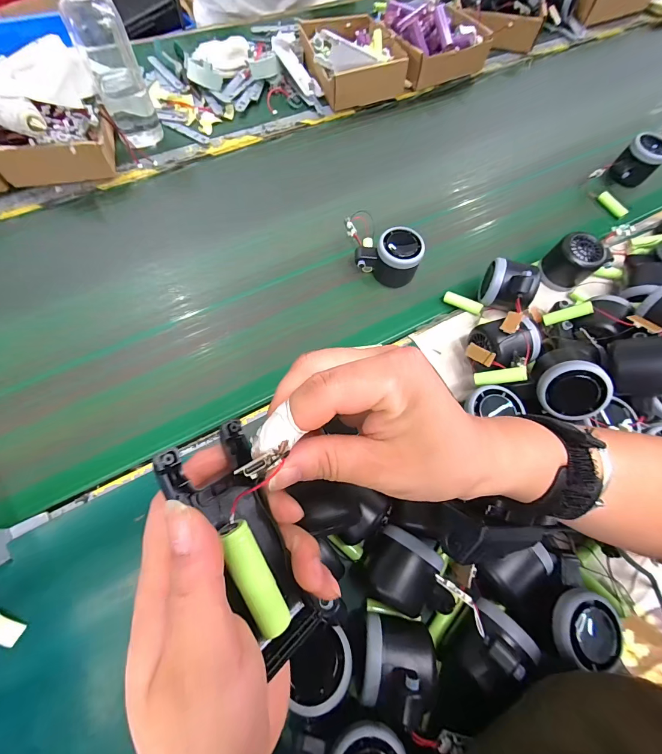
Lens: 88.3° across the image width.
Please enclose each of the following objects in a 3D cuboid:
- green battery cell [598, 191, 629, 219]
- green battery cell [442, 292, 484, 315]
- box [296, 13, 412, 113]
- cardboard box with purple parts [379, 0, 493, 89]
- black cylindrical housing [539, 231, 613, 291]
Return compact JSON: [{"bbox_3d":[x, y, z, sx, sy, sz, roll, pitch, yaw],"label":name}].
[{"bbox_3d":[0.433,-0.265,0.524,0.013,0.015,0.050,-22,71,-10],"label":"green battery cell"},{"bbox_3d":[0.171,-0.097,0.441,0.051,0.010,0.014,31,70,26],"label":"green battery cell"},{"bbox_3d":[0.032,-0.552,0.579,0.151,0.071,0.163,-23,72,-13],"label":"box"},{"bbox_3d":[0.178,-0.603,0.600,0.167,0.069,0.139,-24,72,-13],"label":"cardboard box with purple parts"},{"bbox_3d":[0.314,-0.151,0.444,0.052,0.051,0.055,1,68,-4],"label":"black cylindrical housing"}]

